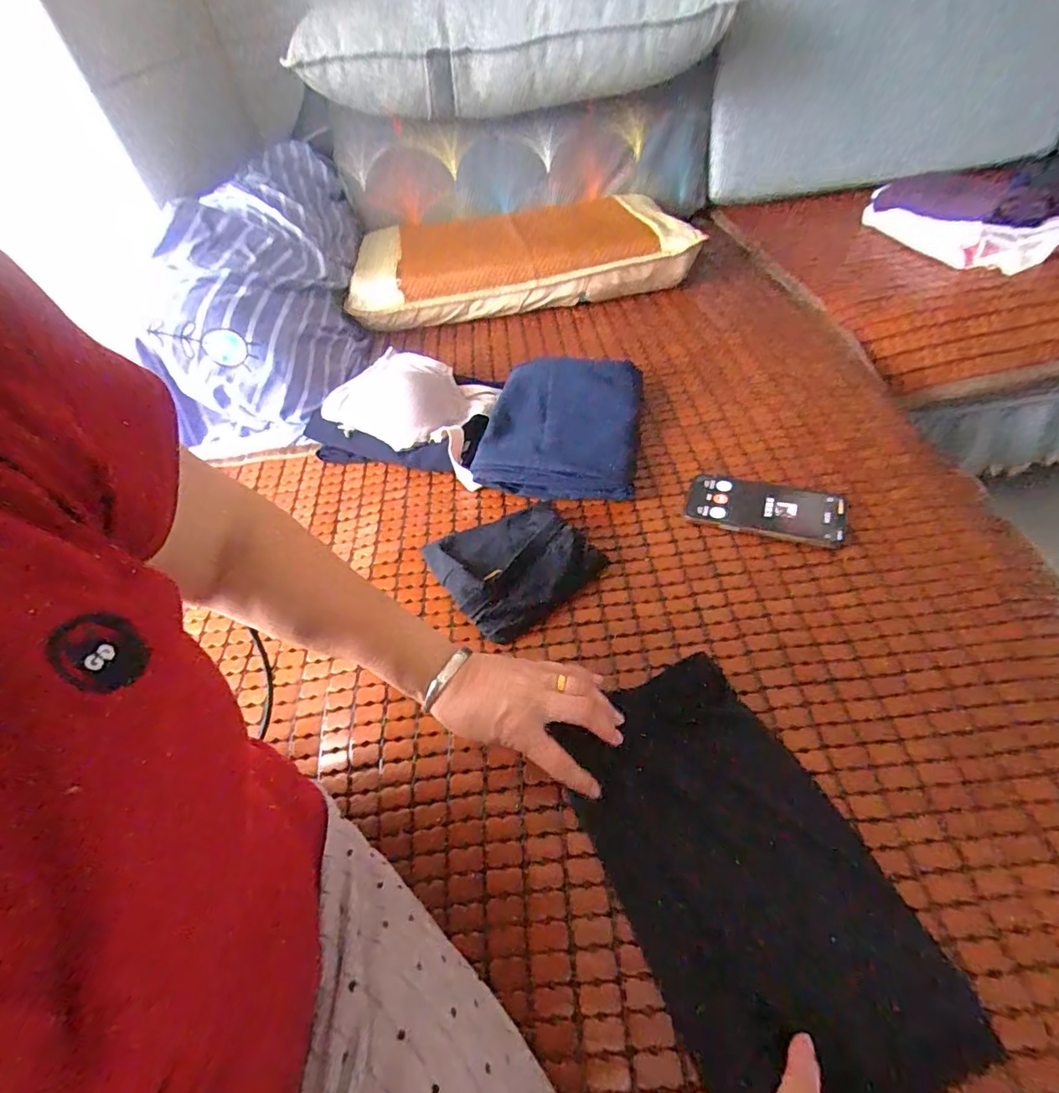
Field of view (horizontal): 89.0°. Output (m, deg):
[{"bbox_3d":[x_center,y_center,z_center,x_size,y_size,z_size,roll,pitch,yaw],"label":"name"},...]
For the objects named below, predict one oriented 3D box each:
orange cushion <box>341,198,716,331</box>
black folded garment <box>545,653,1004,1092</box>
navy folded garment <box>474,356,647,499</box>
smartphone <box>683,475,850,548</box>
[{"bbox_3d":[-0.029,-0.562,1.040,0.600,0.102,0.351,-10,48,0],"label":"orange cushion"},{"bbox_3d":[0.142,0.222,0.382,0.169,0.014,0.279,-21,49,-12],"label":"black folded garment"},{"bbox_3d":[0.047,-0.165,0.711,0.190,0.043,0.259,4,49,11],"label":"navy folded garment"},{"bbox_3d":[0.256,-0.043,0.590,0.159,0.015,0.080,14,51,19],"label":"smartphone"}]

